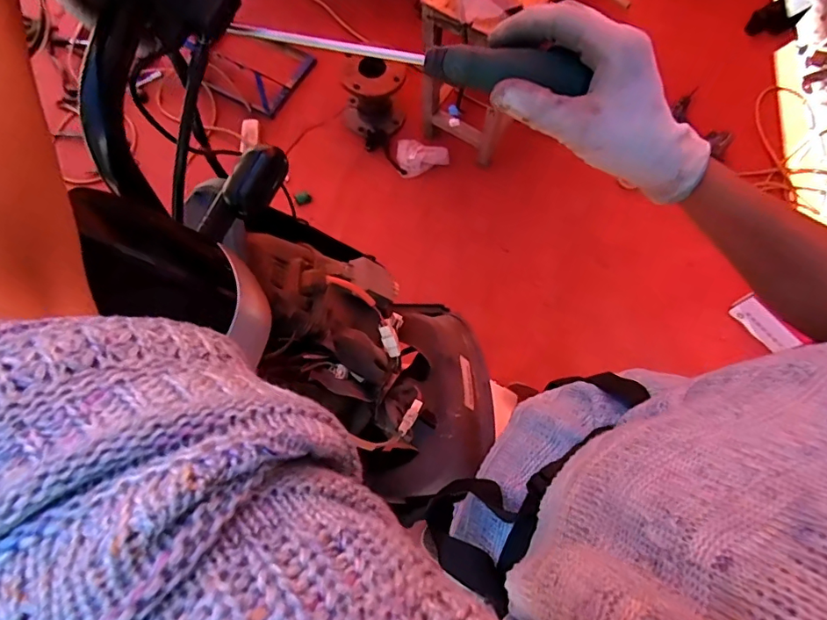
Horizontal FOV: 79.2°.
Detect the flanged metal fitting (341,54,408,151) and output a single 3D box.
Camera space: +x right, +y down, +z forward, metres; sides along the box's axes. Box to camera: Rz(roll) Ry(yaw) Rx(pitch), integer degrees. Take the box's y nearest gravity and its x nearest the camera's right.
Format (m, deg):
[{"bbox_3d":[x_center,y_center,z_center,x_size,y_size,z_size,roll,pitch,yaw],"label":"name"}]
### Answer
[{"bbox_3d":[-0.113,-0.656,1.529,0.195,0.233,0.171,-25,74,-9],"label":"flanged metal fitting"}]

